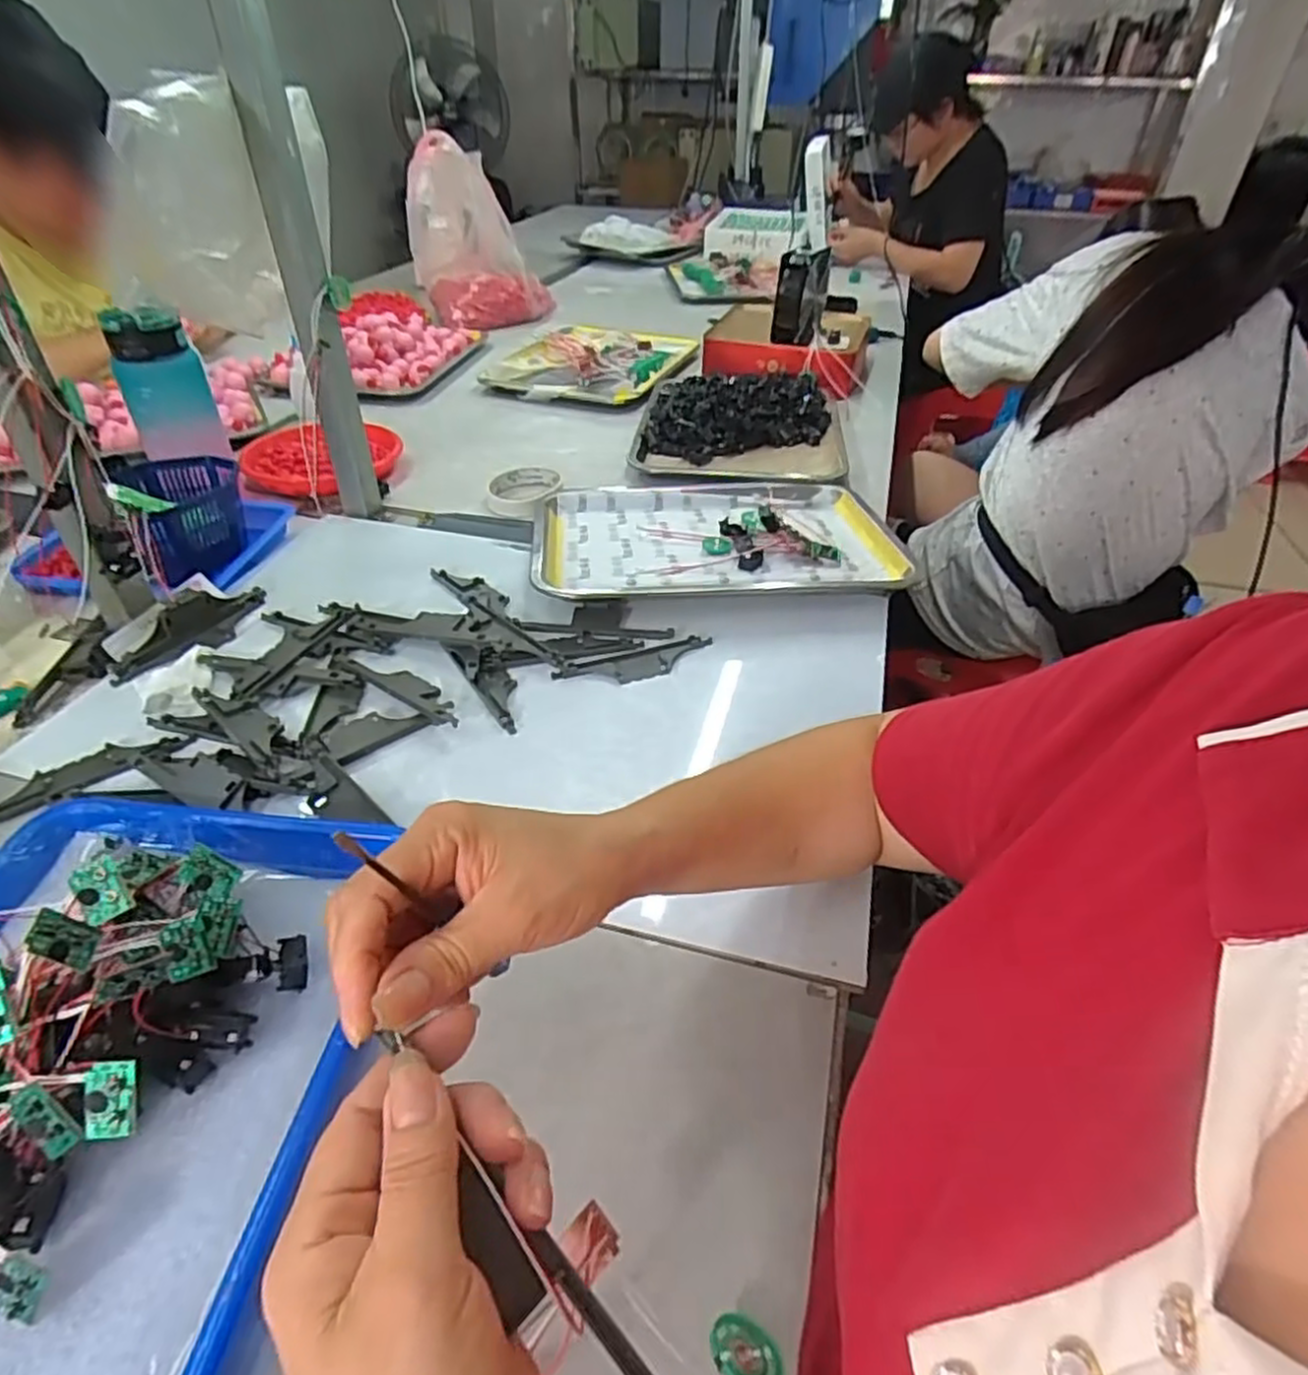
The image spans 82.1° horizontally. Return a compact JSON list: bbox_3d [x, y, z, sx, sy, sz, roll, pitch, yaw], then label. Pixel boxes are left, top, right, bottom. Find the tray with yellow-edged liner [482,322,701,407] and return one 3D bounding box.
[{"bbox_3d":[-0.092,-0.516,1.187,0.252,0.033,0.331,12,40,13],"label":"tray with yellow-edged liner"}]

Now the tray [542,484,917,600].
[{"bbox_3d":[0.058,-0.154,0.742,0.346,0.033,0.252,-5,40,-6],"label":"tray"}]

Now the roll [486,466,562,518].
[{"bbox_3d":[-0.143,-0.220,0.839,0.081,0.025,0.097,-3,40,-4],"label":"roll"}]

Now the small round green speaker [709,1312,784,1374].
[{"bbox_3d":[0.034,0.251,0.281,0.029,0.006,0.024,14,18,24],"label":"small round green speaker"}]

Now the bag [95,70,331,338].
[{"bbox_3d":[-0.344,-0.379,0.607,0.192,0.159,0.141,-19,43,-24],"label":"bag"}]

